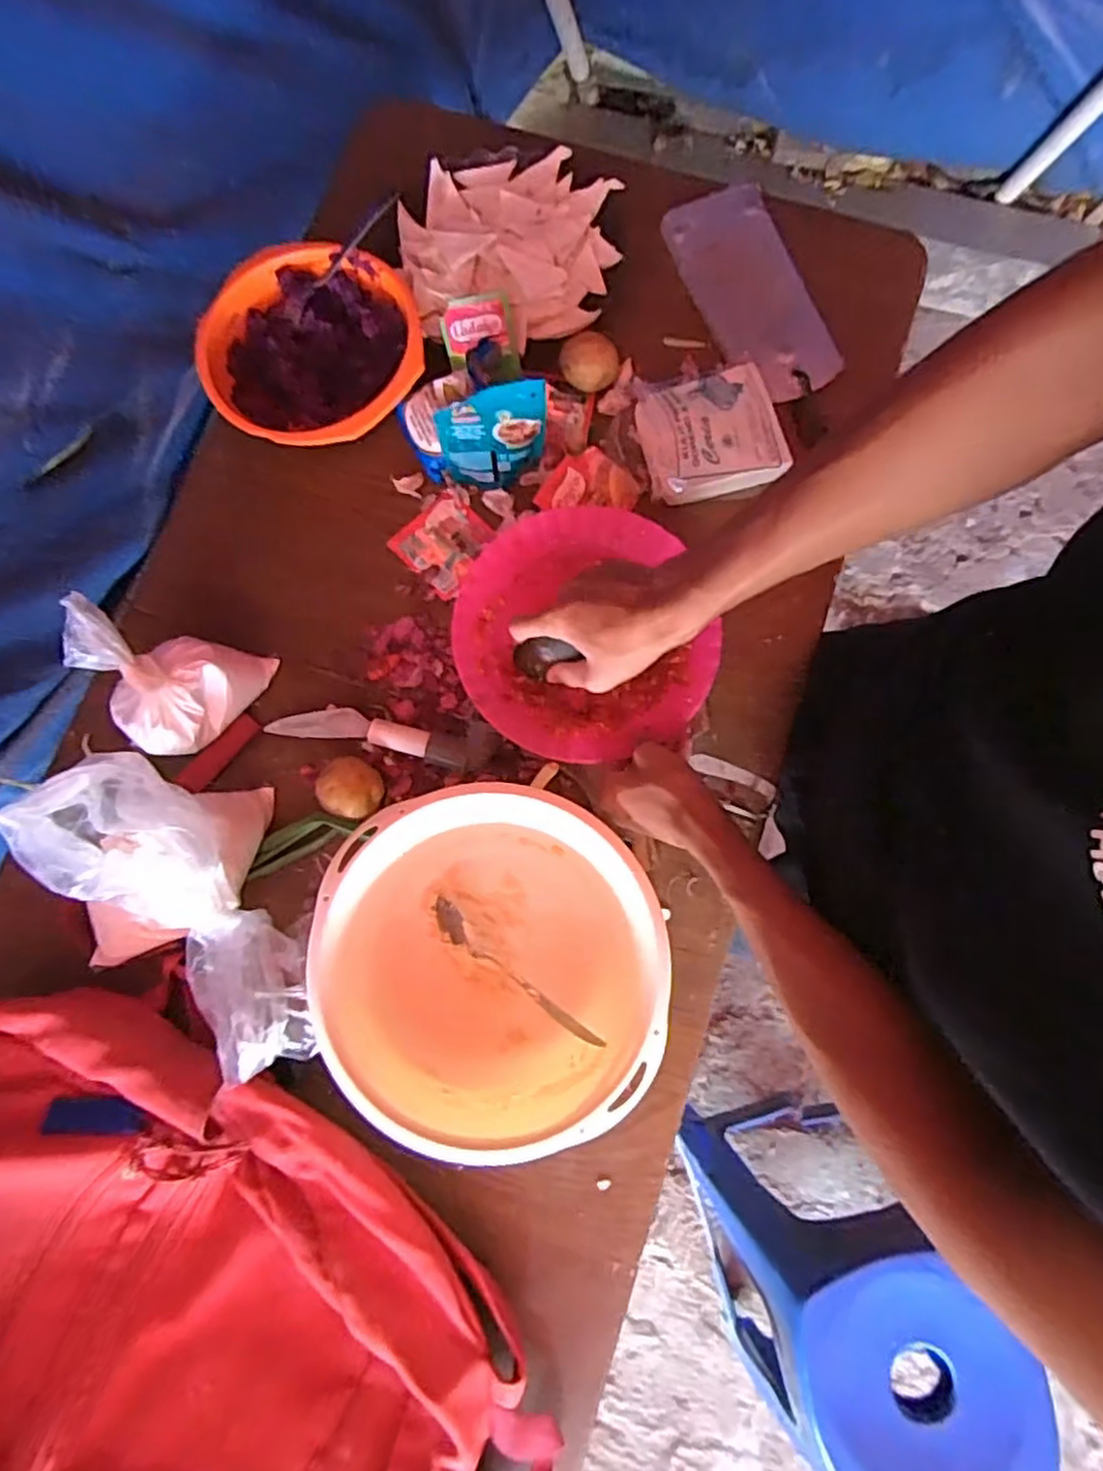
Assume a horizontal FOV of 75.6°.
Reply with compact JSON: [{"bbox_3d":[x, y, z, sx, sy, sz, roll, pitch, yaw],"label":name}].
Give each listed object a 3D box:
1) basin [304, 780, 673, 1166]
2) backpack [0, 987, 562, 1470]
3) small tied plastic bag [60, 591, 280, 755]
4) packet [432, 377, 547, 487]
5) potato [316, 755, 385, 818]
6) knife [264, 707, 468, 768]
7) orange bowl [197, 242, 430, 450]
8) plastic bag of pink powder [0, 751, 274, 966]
[{"bbox_3d":[-0.044,0.167,0.534,0.244,0.092,0.239,0,78,1],"label":"basin"},{"bbox_3d":[-0.252,0.404,0.500,0.536,0.076,0.319,23,79,6],"label":"backpack"},{"bbox_3d":[-0.299,-0.039,0.560,0.087,0.145,0.104,11,78,3],"label":"small tied plastic bag"},{"bbox_3d":[-0.050,-0.255,0.609,0.091,0.116,0.020,-10,78,-1],"label":"packet"},{"bbox_3d":[-0.170,0.043,0.591,0.060,0.038,0.048,20,79,5],"label":"potato"},{"bbox_3d":[-0.157,-0.002,0.609,0.172,0.021,0.029,11,78,3],"label":"knife"},{"bbox_3d":[-0.220,-0.346,0.657,0.199,0.055,0.201,0,78,1],"label":"orange bowl"},{"bbox_3d":[-0.304,0.086,0.532,0.147,0.134,0.137,-16,78,-2],"label":"plastic bag of pink powder"}]

